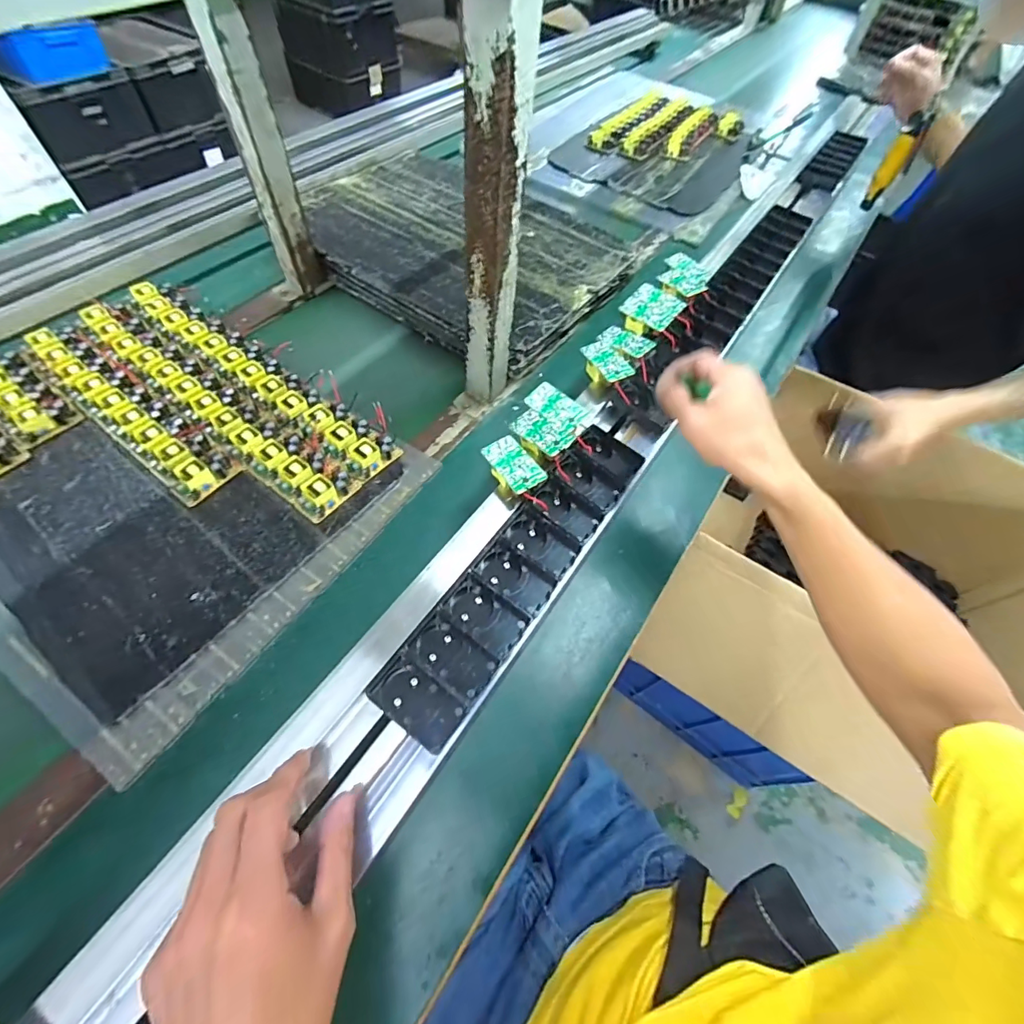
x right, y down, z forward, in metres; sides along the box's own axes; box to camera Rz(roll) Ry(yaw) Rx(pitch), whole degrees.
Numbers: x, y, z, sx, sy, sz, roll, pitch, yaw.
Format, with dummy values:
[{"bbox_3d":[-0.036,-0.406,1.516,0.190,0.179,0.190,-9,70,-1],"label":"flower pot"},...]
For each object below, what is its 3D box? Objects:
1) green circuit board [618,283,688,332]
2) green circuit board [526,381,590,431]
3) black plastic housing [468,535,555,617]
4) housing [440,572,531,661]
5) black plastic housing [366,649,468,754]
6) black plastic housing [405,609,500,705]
[{"bbox_3d":[0.181,-0.263,0.603,0.064,0.019,0.069,37,63,17],"label":"green circuit board"},{"bbox_3d":[0.048,-0.113,0.496,0.064,0.008,0.036,40,71,13],"label":"green circuit board"},{"bbox_3d":[0.003,0.058,0.415,0.069,0.018,0.042,38,64,17],"label":"black plastic housing"},{"bbox_3d":[-0.023,0.090,0.400,0.069,0.020,0.046,37,64,17],"label":"housing"},{"bbox_3d":[-0.073,0.148,0.359,0.072,0.014,0.042,37,64,17],"label":"black plastic housing"},{"bbox_3d":[-0.049,0.117,0.377,0.068,0.017,0.043,37,63,17],"label":"black plastic housing"}]

